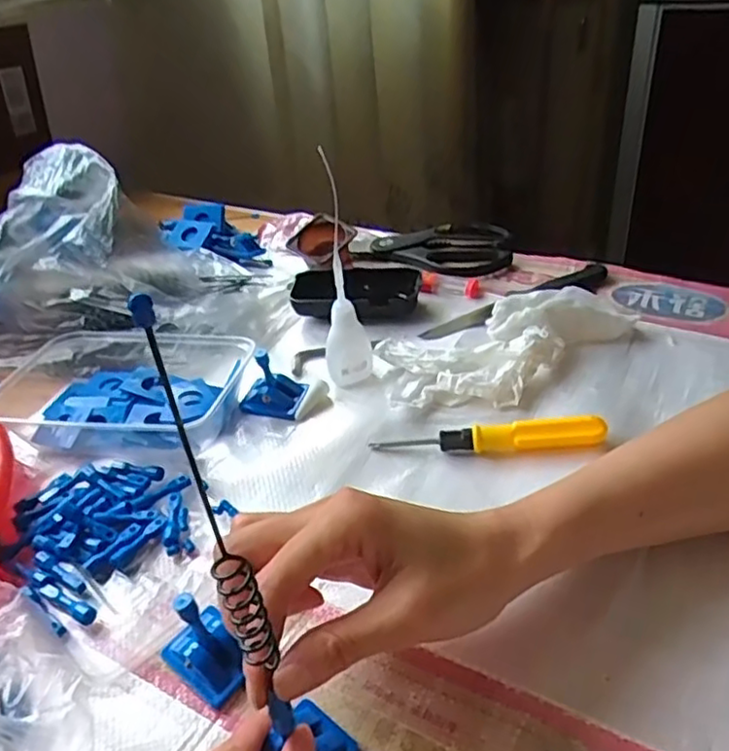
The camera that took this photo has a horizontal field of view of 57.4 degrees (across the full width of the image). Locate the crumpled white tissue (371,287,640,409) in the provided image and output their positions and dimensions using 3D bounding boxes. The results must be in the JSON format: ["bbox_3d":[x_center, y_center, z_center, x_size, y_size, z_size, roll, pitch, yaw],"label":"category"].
[{"bbox_3d":[0.107,-0.023,0.481,0.193,0.035,0.093,-7,37,0],"label":"crumpled white tissue"}]

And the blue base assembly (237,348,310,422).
[{"bbox_3d":[-0.067,0.001,0.465,0.045,0.041,0.031,5,38,15],"label":"blue base assembly"}]

